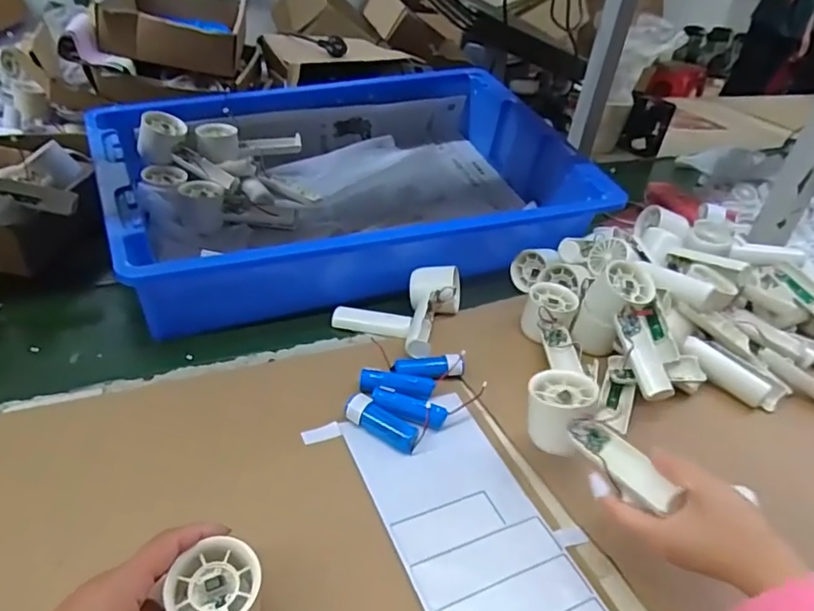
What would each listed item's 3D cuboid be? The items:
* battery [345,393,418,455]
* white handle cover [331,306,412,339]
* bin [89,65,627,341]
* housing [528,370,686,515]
[{"bbox_3d":[-0.023,0.110,0.520,0.075,0.024,0.023,27,40,23],"label":"battery"},{"bbox_3d":[-0.041,0.019,0.655,0.094,0.020,0.032,17,37,12],"label":"white handle cover"},{"bbox_3d":[-0.077,-0.170,0.807,0.633,0.157,0.391,-11,40,-25],"label":"bin"},{"bbox_3d":[0.146,0.109,0.448,0.056,0.049,0.144,-6,38,-19],"label":"housing"}]

